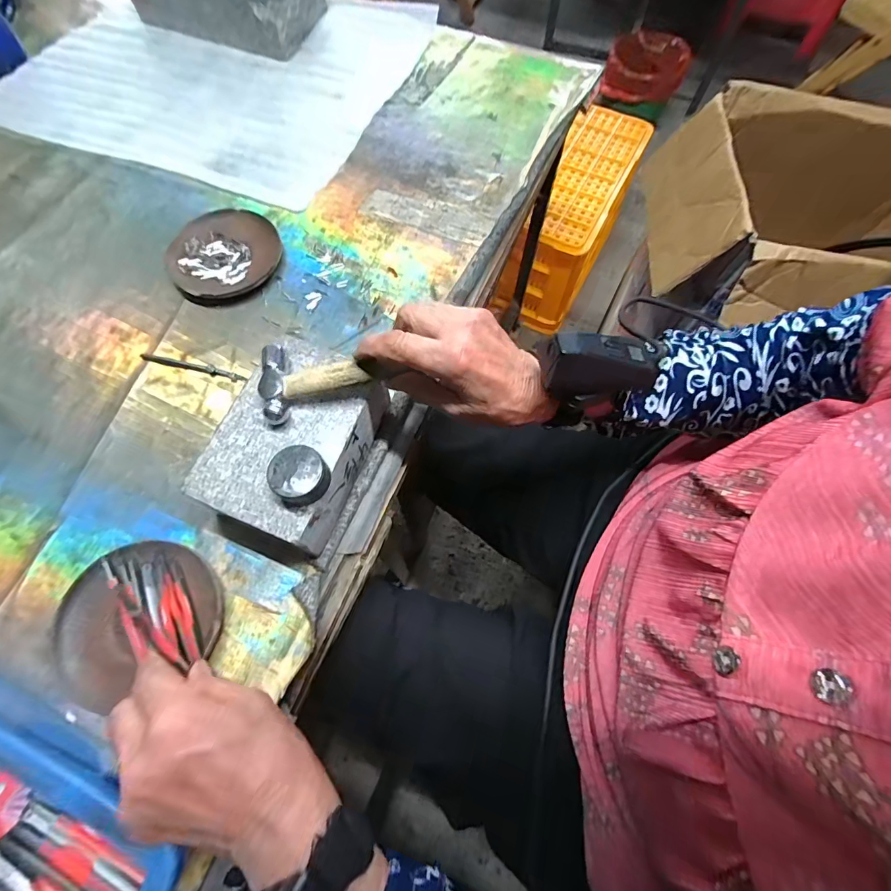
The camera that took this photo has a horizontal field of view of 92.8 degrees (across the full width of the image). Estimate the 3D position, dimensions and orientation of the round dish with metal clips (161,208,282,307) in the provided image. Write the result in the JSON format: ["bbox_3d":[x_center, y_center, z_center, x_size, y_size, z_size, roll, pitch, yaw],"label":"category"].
[{"bbox_3d":[-0.232,-0.202,0.450,0.115,0.017,0.099,-37,74,-15],"label":"round dish with metal clips"}]

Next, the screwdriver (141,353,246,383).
[{"bbox_3d":[-0.238,-0.075,0.399,0.103,0.004,0.010,13,68,4],"label":"screwdriver"}]

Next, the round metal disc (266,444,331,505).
[{"bbox_3d":[-0.099,0.020,0.292,0.038,0.019,0.037,1,66,-2],"label":"round metal disc"}]

